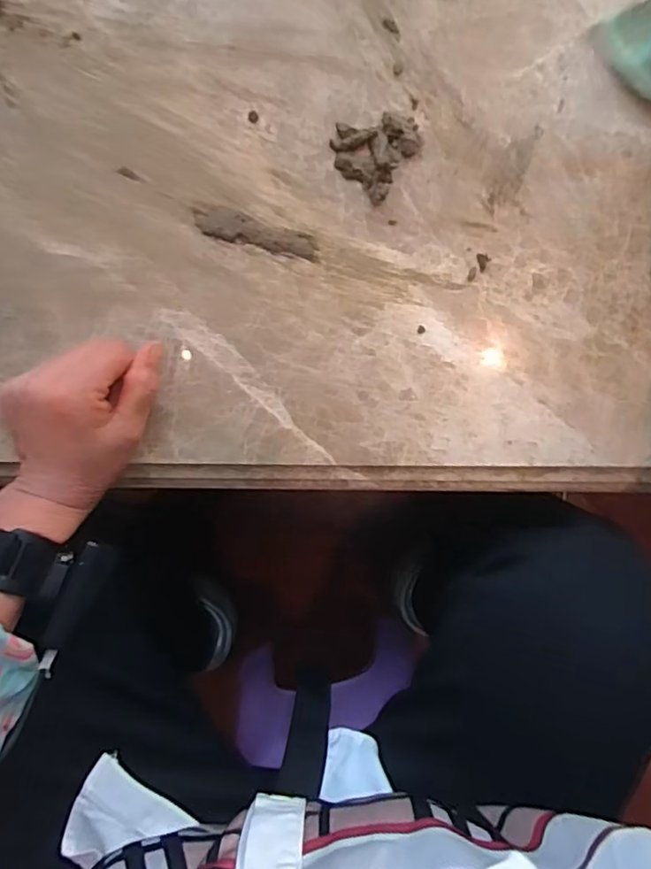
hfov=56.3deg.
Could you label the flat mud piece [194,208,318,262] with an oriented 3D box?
[{"bbox_3d":[-0.046,-0.133,0.400,0.082,0.004,0.019,15,94,2],"label":"flat mud piece"}]

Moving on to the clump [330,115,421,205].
[{"bbox_3d":[0.030,-0.185,0.389,0.050,0.011,0.052,36,95,1],"label":"clump"}]

